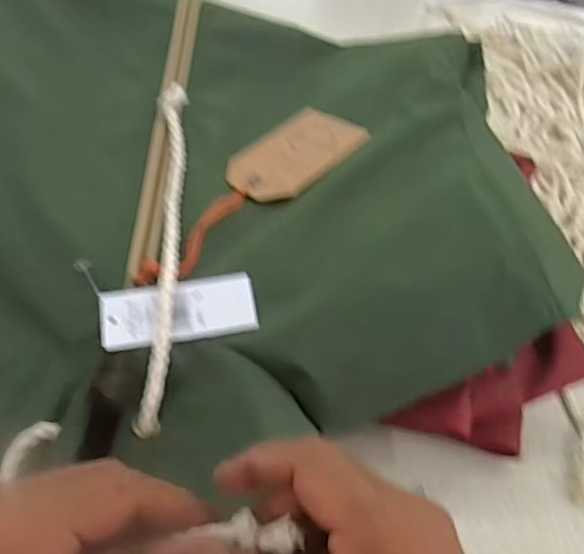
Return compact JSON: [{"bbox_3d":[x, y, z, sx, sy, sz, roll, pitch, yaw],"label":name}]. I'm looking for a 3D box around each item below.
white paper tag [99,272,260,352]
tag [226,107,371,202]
[{"bbox_3d":[-0.062,0.019,0.326,0.084,0.005,0.036,-9,66,-9],"label":"white paper tag"},{"bbox_3d":[0.003,-0.087,0.411,0.064,0.004,0.101,29,57,30],"label":"tag"}]

